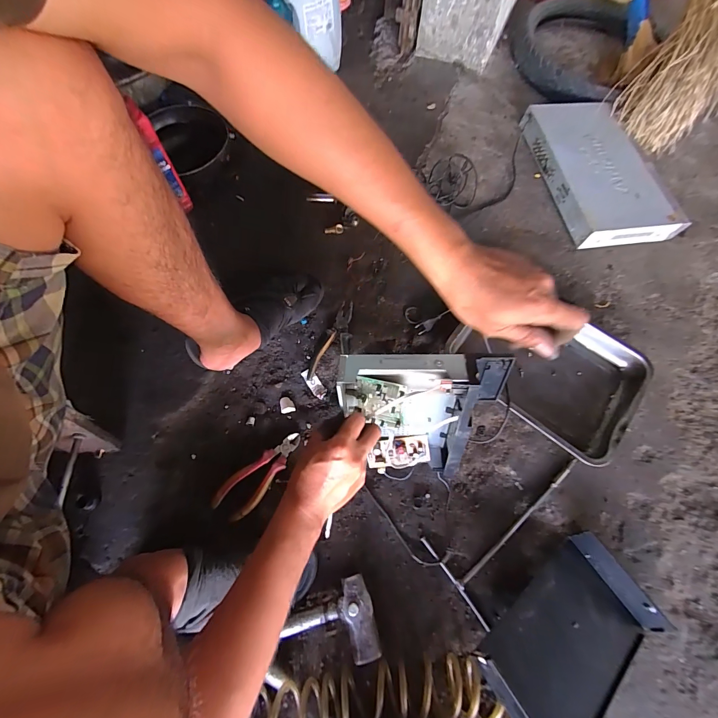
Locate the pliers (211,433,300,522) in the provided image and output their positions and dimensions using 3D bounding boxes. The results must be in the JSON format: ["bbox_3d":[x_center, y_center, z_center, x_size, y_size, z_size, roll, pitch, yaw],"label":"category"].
[{"bbox_3d":[-0.169,0.196,0.599,0.061,0.025,0.169,40,72,12],"label":"pliers"}]

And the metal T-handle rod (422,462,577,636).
[{"bbox_3d":[0.273,0.278,0.594,0.308,0.017,0.144,-33,74,-14],"label":"metal T-handle rod"}]

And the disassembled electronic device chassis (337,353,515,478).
[{"bbox_3d":[0.090,0.096,0.524,0.210,0.263,0.059,-1,47,4],"label":"disassembled electronic device chassis"}]

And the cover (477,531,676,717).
[{"bbox_3d":[0.311,0.404,0.494,0.287,0.074,0.164,-25,56,-28],"label":"cover"}]

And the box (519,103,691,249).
[{"bbox_3d":[0.609,-0.484,0.885,0.257,0.058,0.430,-9,69,-6],"label":"box"}]

